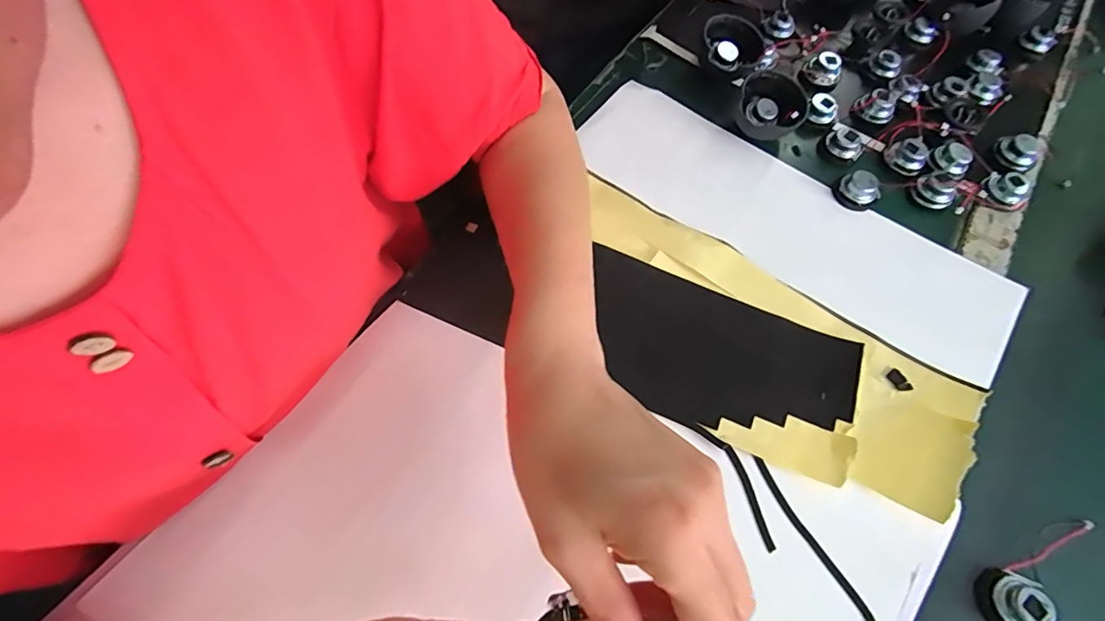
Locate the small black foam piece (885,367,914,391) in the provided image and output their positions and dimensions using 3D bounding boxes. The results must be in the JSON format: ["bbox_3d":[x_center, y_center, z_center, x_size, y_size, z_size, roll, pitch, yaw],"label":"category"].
[{"bbox_3d":[0.245,0.050,0.350,0.010,0.004,0.017,-22,67,-12],"label":"small black foam piece"}]

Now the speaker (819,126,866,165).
[{"bbox_3d":[0.258,-0.148,0.442,0.032,0.016,0.032,1,64,-1],"label":"speaker"}]

